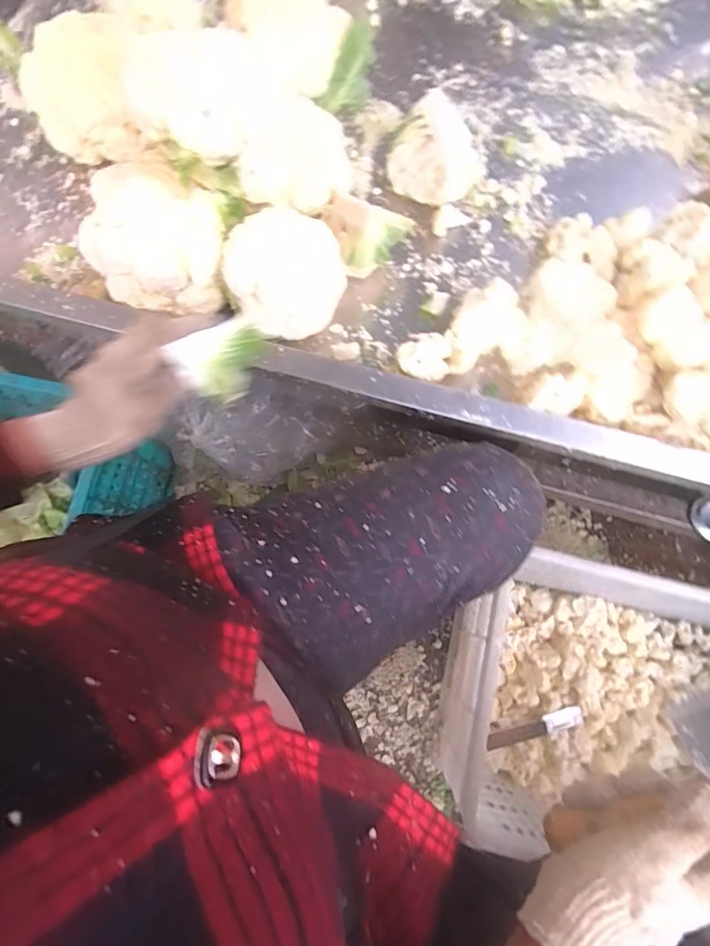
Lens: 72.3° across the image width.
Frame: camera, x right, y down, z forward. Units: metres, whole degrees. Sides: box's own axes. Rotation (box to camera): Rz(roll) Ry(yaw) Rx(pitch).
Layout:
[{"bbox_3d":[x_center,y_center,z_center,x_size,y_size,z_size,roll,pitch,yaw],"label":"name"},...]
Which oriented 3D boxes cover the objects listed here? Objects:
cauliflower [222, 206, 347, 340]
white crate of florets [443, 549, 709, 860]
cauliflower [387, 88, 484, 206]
[{"bbox_3d":[-0.072,-0.214,0.525,0.123,0.087,0.101,-27,76,-8],"label":"cauliflower"},{"bbox_3d":[0.412,0.347,0.689,0.519,0.245,0.349,13,74,3],"label":"white crate of florets"},{"bbox_3d":[0.102,-0.405,0.628,0.118,0.086,0.107,15,75,4],"label":"cauliflower"}]

